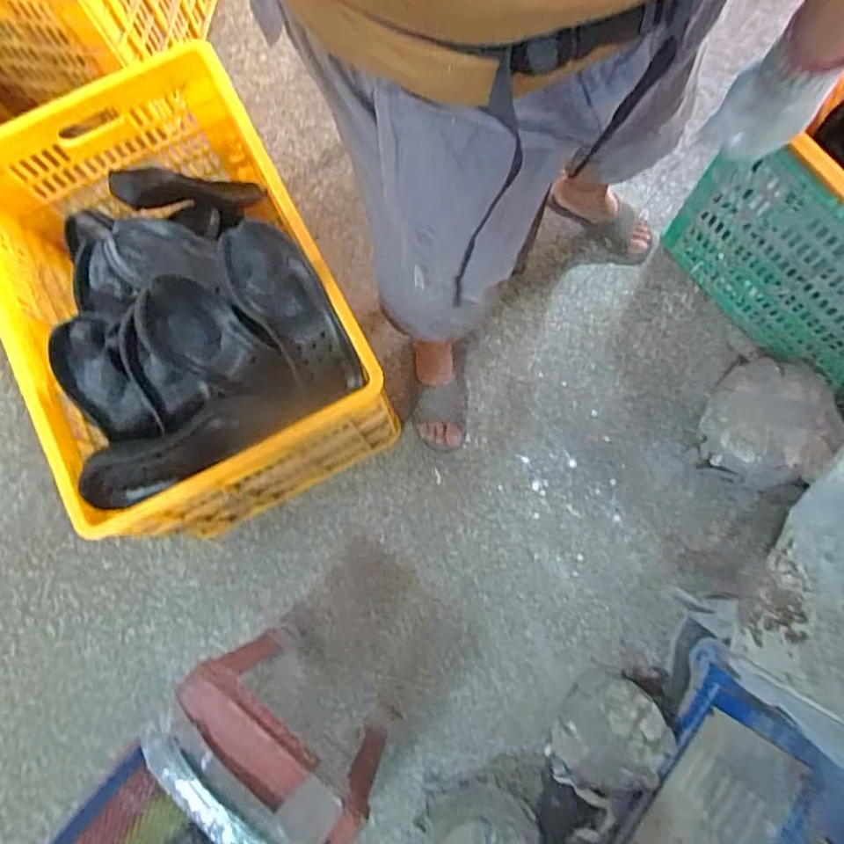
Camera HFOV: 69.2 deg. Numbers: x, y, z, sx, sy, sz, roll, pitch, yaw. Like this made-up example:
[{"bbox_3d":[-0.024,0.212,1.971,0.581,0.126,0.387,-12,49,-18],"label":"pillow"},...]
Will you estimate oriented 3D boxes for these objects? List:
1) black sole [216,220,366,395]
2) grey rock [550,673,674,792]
[{"bbox_3d":[-0.179,-0.154,0.867,0.116,0.052,0.274,-34,114,-5],"label":"black sole"},{"bbox_3d":[0.343,0.571,1.112,0.185,0.063,0.189,0,80,1],"label":"grey rock"}]

